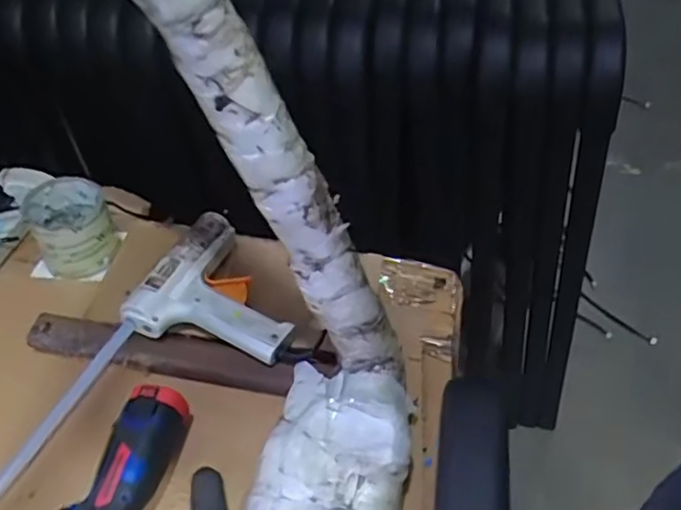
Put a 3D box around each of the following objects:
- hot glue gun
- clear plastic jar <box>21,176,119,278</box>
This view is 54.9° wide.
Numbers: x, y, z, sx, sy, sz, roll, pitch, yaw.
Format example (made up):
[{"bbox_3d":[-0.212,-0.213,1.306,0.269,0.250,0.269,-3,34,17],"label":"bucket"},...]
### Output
[{"bbox_3d":[-0.112,0.031,0.687,0.163,0.035,0.171,15,49,14],"label":"hot glue gun"},{"bbox_3d":[-0.300,-0.030,0.737,0.084,0.072,0.091,-16,49,-14],"label":"clear plastic jar"}]

